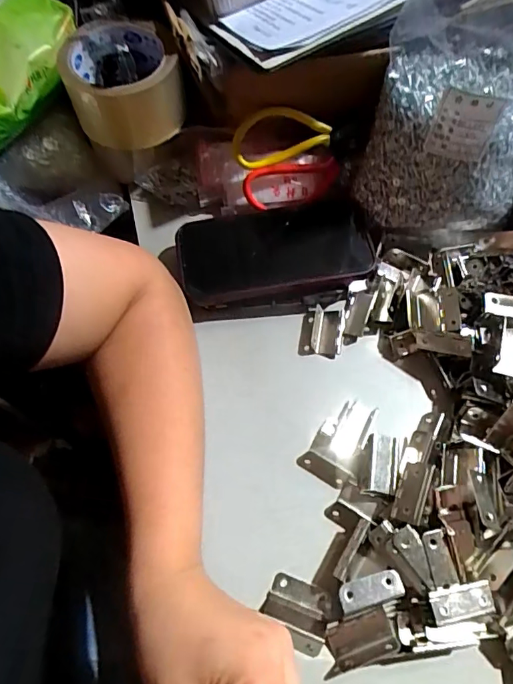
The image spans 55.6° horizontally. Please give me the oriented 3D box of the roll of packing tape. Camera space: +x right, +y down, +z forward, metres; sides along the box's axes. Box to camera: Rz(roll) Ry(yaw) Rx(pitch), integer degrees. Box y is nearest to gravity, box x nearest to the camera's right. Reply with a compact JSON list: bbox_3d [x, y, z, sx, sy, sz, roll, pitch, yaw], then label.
[{"bbox_3d":[-0.111,-0.216,0.413,0.092,0.062,0.080,-8,66,-3],"label":"roll of packing tape"}]

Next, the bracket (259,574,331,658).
[{"bbox_3d":[0.026,0.177,0.317,0.042,0.007,0.040,16,67,8],"label":"bracket"}]

